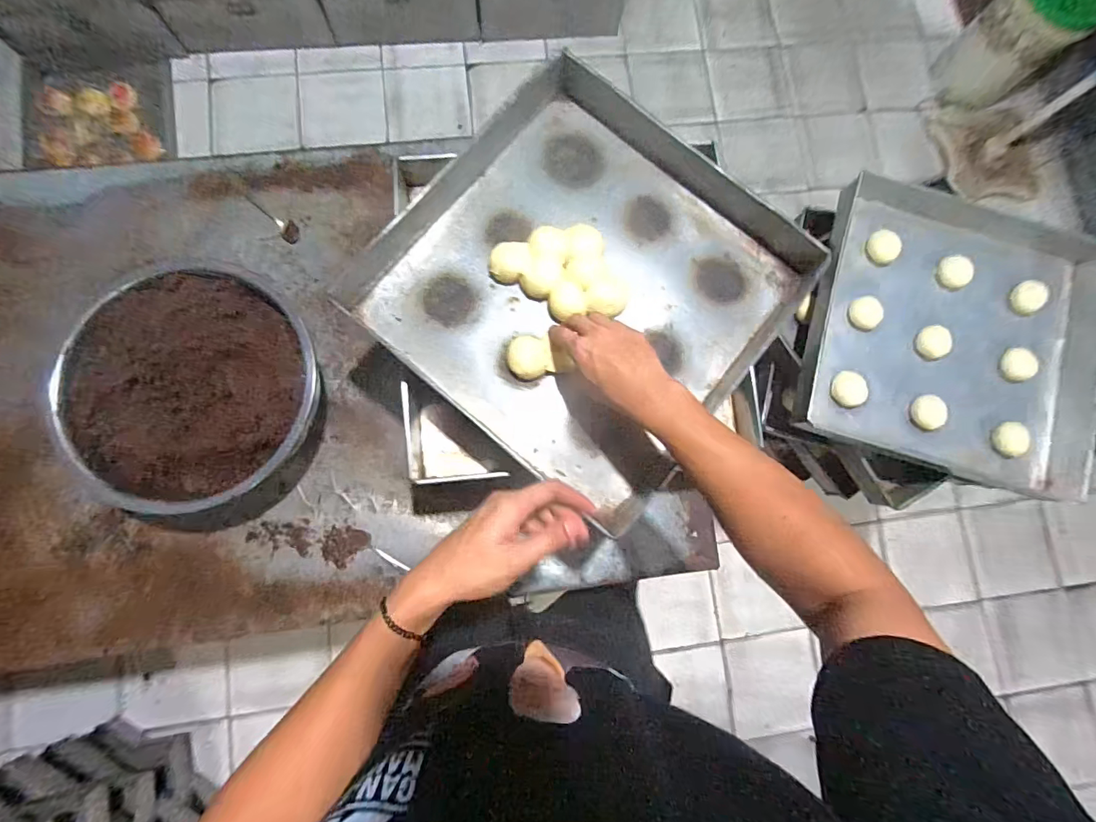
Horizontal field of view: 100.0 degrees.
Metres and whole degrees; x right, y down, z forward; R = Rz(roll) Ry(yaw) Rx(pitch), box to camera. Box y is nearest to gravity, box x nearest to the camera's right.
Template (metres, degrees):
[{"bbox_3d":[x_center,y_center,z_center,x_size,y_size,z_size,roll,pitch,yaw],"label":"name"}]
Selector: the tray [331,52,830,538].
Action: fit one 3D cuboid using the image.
[{"bbox_3d":[0.060,-0.178,0.616,0.473,0.035,0.491,40,82,2],"label":"tray"}]

